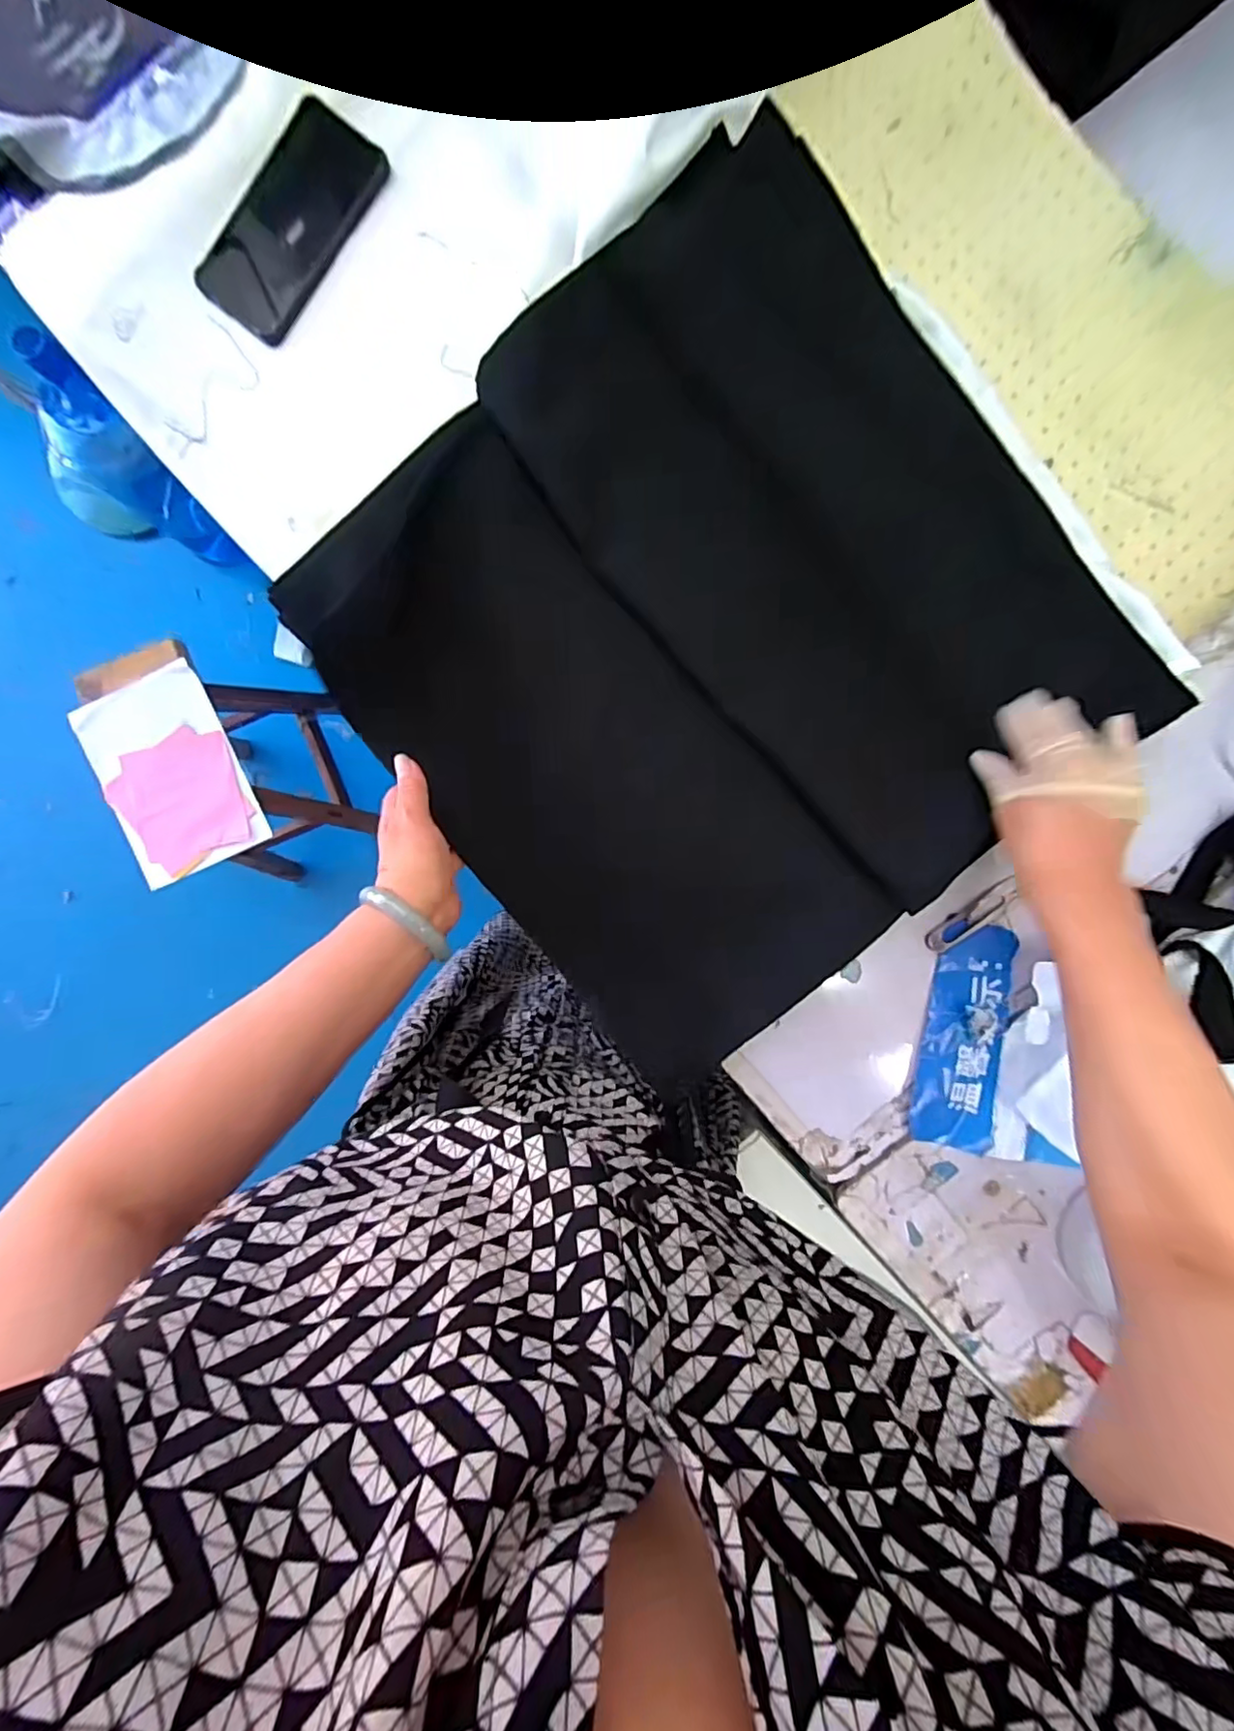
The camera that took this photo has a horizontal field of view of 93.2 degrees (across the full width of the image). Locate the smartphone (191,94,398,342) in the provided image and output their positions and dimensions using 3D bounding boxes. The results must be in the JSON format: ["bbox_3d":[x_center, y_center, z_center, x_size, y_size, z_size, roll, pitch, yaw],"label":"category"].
[{"bbox_3d":[-0.253,-0.500,0.456,0.070,0.007,0.165,36,96,-15],"label":"smartphone"}]

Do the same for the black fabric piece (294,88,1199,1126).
[{"bbox_3d":[0.075,-0.171,0.436,0.504,0.061,0.480,-41,93,5],"label":"black fabric piece"}]

